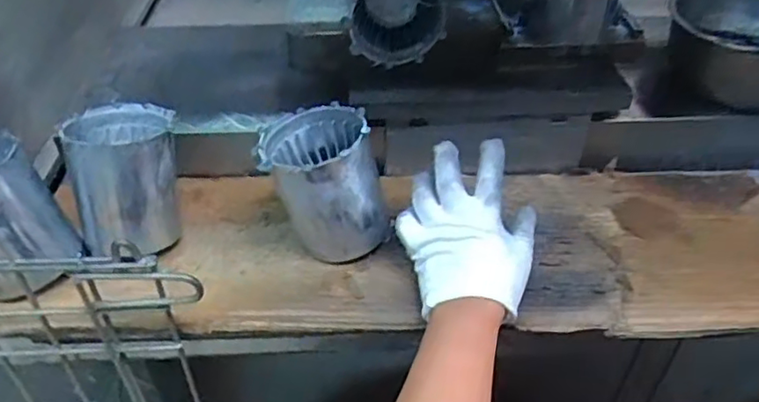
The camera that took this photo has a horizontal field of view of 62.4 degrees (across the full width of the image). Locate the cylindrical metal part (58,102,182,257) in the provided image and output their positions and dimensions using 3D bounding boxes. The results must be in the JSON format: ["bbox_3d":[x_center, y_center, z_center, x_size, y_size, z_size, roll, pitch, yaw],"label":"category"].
[{"bbox_3d":[-0.231,-0.023,0.582,0.095,0.102,0.106,-12,43,-14],"label":"cylindrical metal part"}]

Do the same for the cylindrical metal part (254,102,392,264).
[{"bbox_3d":[-0.055,-0.015,0.574,0.092,0.111,0.105,-16,44,-17],"label":"cylindrical metal part"}]

